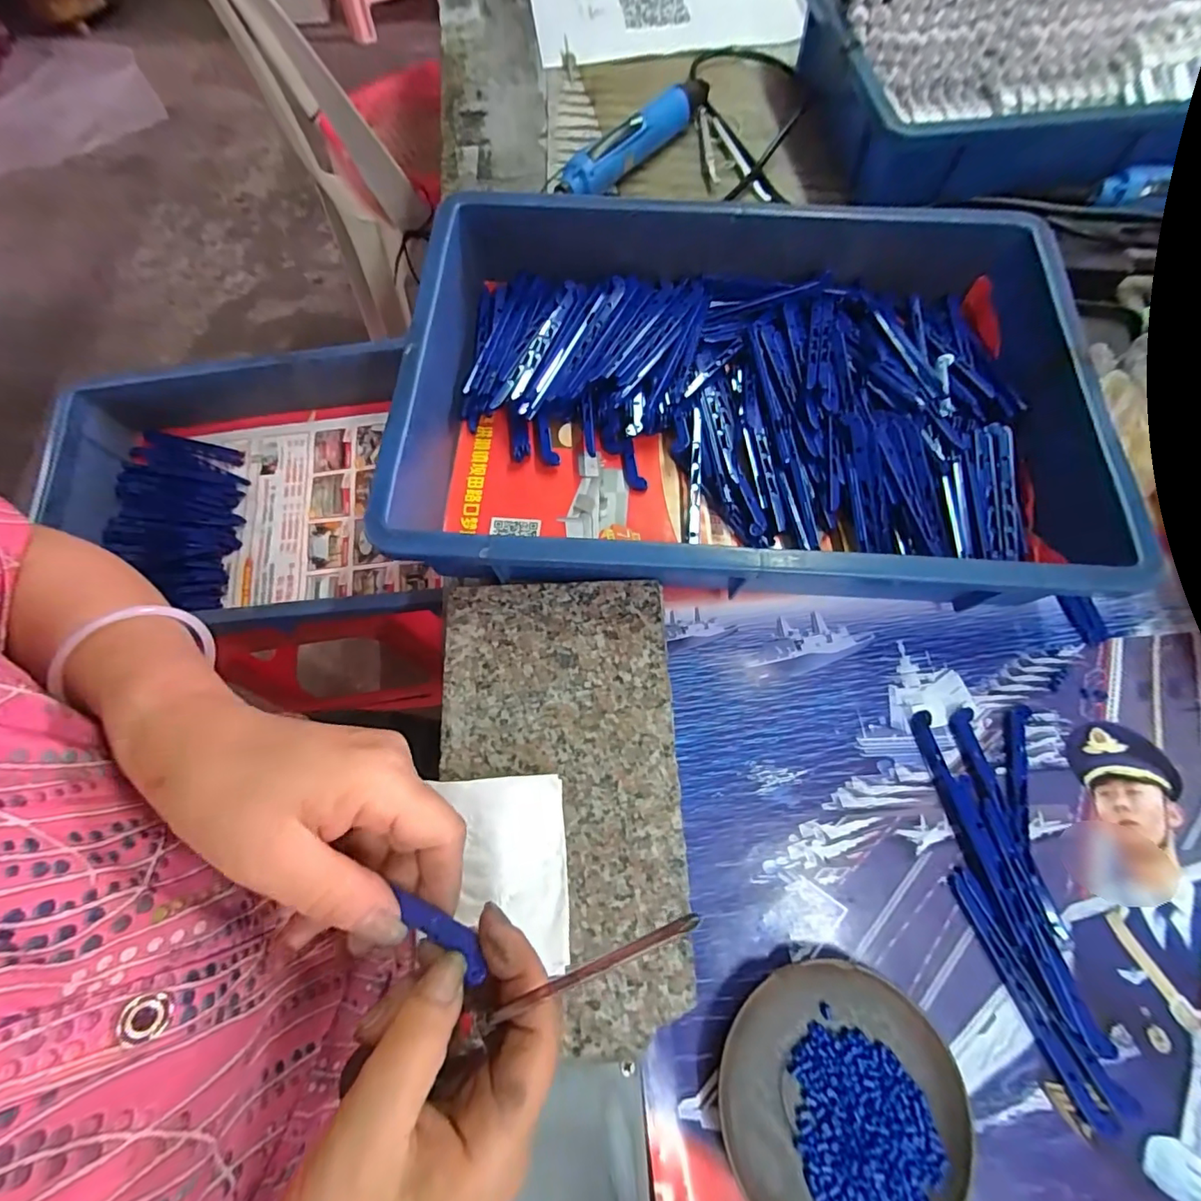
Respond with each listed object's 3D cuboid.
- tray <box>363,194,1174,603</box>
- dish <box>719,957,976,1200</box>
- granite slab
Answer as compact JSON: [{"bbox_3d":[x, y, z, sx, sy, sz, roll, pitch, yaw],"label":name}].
[{"bbox_3d":[0.105,-0.136,0.357,0.452,0.079,0.286,2,70,1],"label":"tray"},{"bbox_3d":[0.117,0.244,0.249,0.110,0.017,0.113,0,70,0],"label":"dish"},{"bbox_3d":[-0.022,0.105,0.295,0.130,0.025,0.237,-3,70,-2],"label":"granite slab"}]

